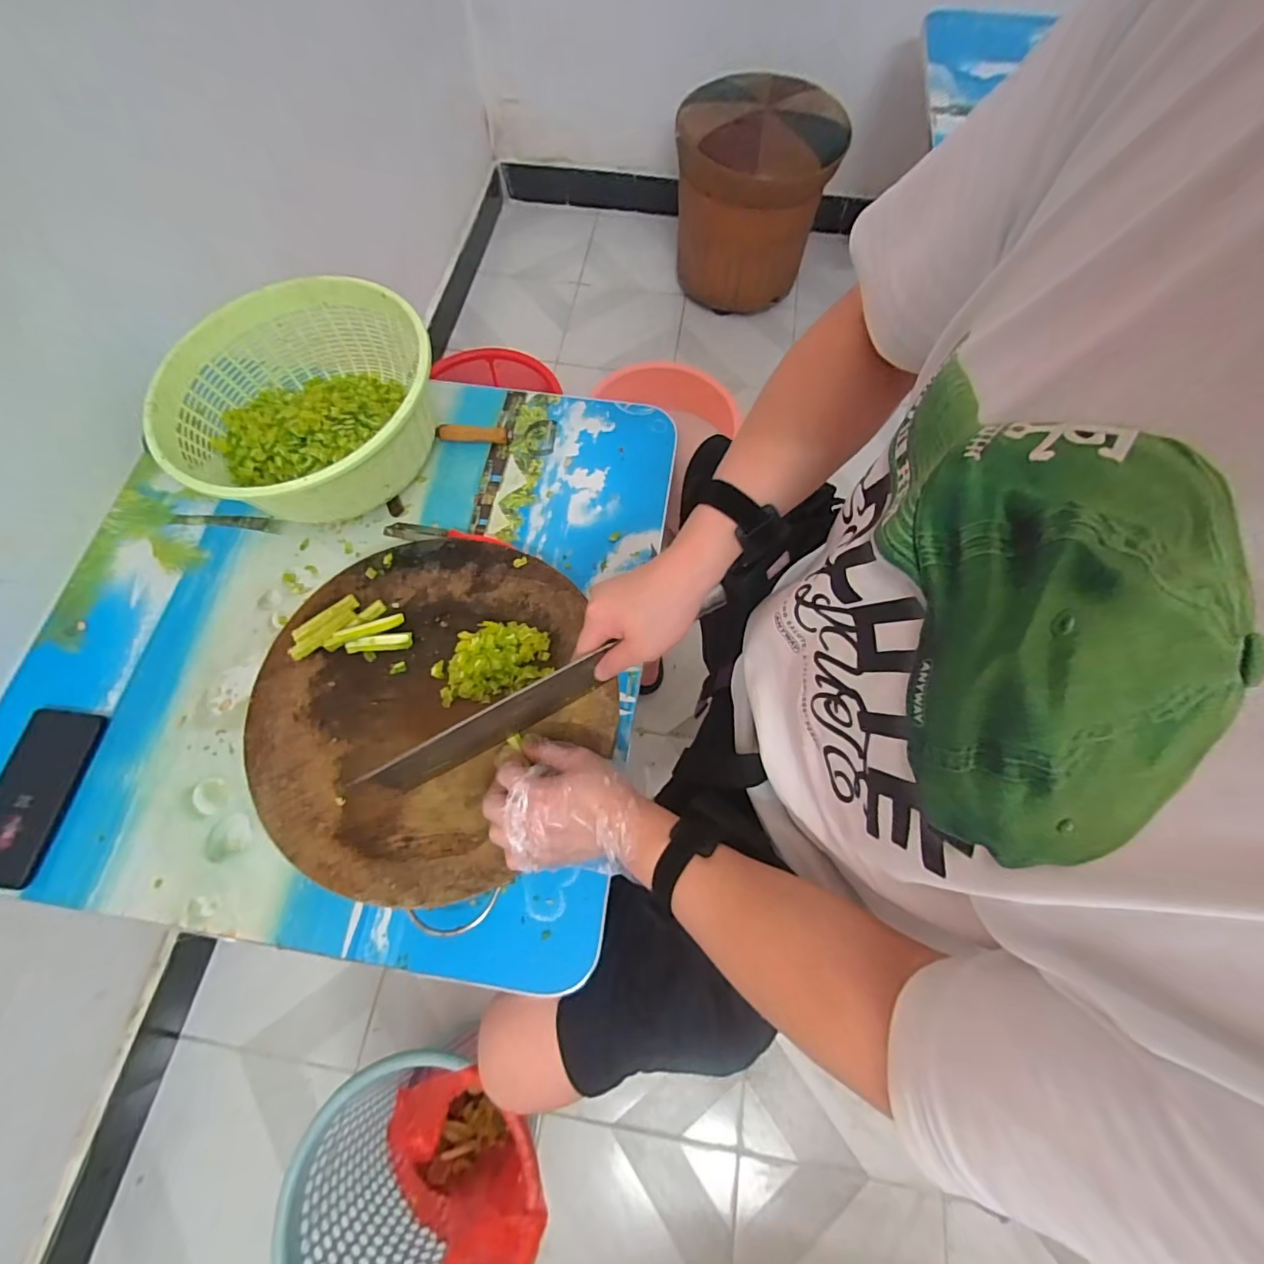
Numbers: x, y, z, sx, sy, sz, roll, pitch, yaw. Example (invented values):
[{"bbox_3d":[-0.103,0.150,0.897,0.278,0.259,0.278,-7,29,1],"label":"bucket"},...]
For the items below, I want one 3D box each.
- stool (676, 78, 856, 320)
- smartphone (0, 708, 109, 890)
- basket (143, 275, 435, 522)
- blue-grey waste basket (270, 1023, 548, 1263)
[{"bbox_3d":[0.245,-0.924,1.167,0.310,0.335,0.280,4,68,1],"label":"stool"},{"bbox_3d":[-0.574,0.154,0.511,0.072,0.013,0.159,5,68,2],"label":"smartphone"},{"bbox_3d":[-0.354,-0.245,0.587,0.268,0.113,0.265,-22,70,-9],"label":"basket"},{"bbox_3d":[-0.244,0.654,0.681,0.260,0.292,0.252,0,68,0],"label":"blue-grey waste basket"}]

